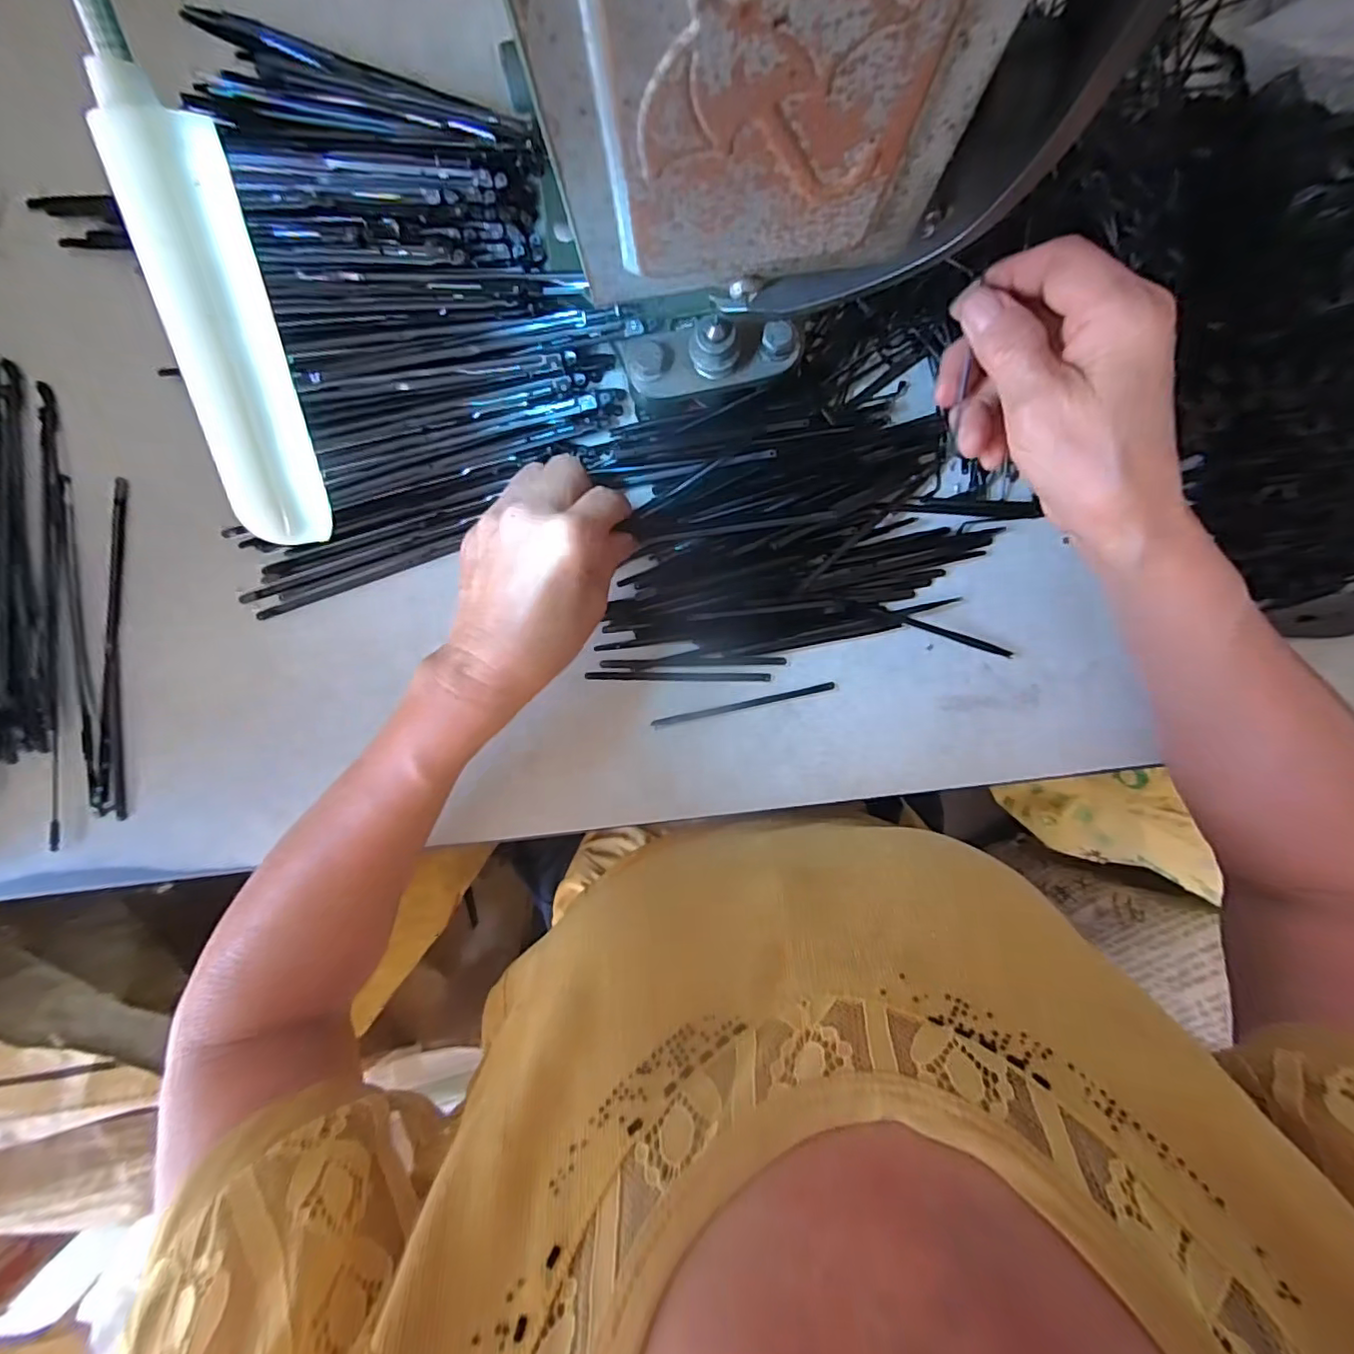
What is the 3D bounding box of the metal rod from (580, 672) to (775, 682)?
[{"bbox_3d":[0.001,0.000,0.326,0.099,0.004,0.004,0,93,2],"label":"metal rod"}]

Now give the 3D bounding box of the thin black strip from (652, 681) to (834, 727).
[{"bbox_3d":[0.036,0.015,0.328,0.098,0.004,0.005,-13,92,3],"label":"thin black strip"}]

